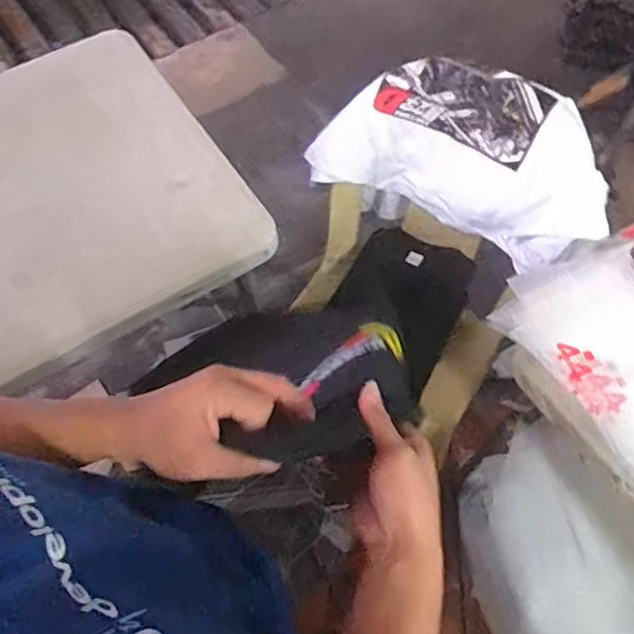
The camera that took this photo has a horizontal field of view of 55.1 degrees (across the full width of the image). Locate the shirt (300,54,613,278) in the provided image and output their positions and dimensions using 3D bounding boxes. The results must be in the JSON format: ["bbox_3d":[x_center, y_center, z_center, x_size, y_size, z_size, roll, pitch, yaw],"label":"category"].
[{"bbox_3d":[0.240,-0.274,1.054,0.516,0.237,0.206,29,65,16],"label":"shirt"}]

